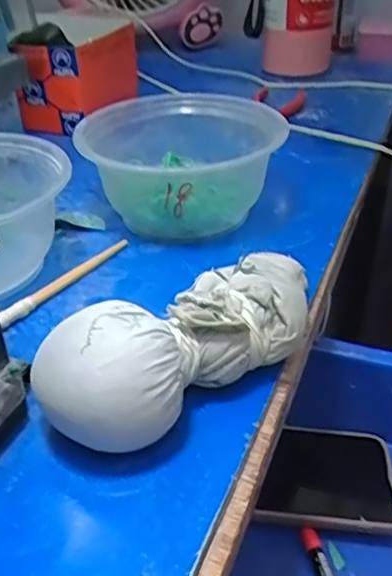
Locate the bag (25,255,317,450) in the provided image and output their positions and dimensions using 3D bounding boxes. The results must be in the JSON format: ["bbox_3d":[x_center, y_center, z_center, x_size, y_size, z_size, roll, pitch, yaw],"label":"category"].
[{"bbox_3d":[0.003,0.021,0.274,0.157,0.050,0.059,-27,43,-33],"label":"bag"}]

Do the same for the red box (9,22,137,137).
[{"bbox_3d":[-0.108,-0.201,0.564,0.060,0.072,0.118,12,36,18],"label":"red box"}]

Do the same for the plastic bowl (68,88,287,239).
[{"bbox_3d":[-0.013,-0.089,0.411,0.116,0.064,0.116,-1,34,0],"label":"plastic bowl"}]

